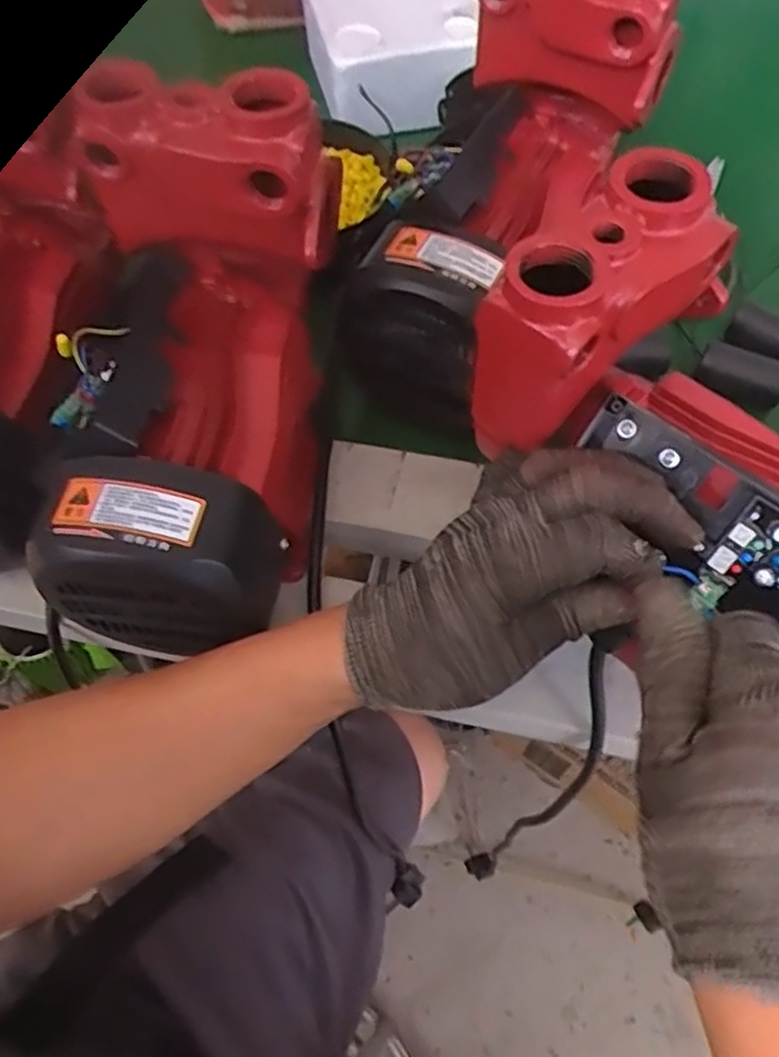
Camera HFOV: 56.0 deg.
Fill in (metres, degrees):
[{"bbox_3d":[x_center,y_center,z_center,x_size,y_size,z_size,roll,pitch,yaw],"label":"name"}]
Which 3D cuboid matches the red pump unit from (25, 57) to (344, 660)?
[{"bbox_3d":[-0.117,-0.079,0.404,0.147,0.137,0.279,7,83,5],"label":"red pump unit"}]

